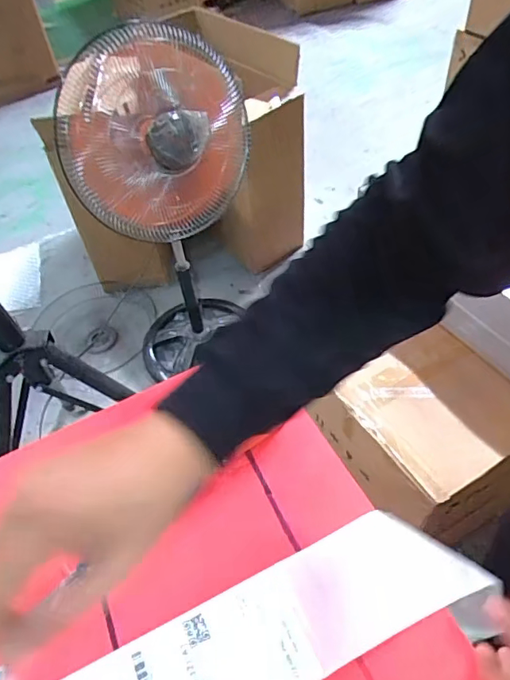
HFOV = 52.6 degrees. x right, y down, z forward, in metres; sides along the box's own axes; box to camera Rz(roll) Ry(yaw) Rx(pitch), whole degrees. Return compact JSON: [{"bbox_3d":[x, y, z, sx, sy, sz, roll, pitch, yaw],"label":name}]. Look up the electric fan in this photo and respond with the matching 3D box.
[{"bbox_3d":[-0.223,-0.296,1.383,0.393,0.915,0.382,-24,53,-13],"label":"electric fan"}]

